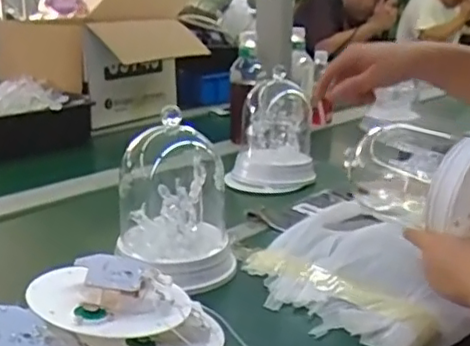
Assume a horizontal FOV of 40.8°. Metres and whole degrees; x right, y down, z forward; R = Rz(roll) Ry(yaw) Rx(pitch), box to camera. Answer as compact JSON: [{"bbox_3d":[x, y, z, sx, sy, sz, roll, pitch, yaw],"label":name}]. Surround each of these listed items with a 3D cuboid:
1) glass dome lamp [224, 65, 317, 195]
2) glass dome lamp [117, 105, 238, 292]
[{"bbox_3d":[0.072,-0.079,1.141,0.145,0.197,0.139,3,17,5],"label":"glass dome lamp"},{"bbox_3d":[-0.072,0.028,0.767,0.141,0.178,0.140,-1,17,-9],"label":"glass dome lamp"}]

